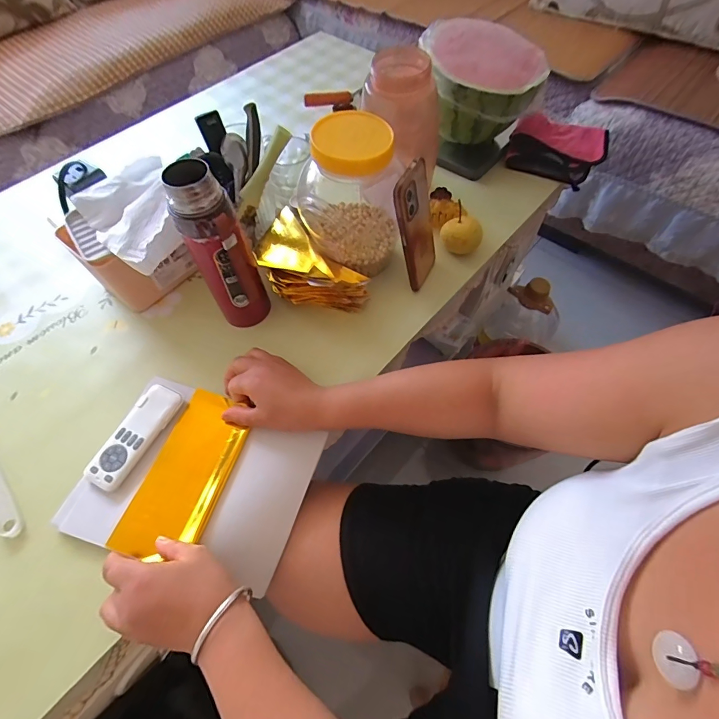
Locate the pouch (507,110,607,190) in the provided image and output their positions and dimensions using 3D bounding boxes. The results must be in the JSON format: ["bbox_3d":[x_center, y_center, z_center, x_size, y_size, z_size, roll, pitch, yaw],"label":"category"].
[{"bbox_3d":[0.364,-0.391,0.698,0.163,0.051,0.143,24,63,14],"label":"pouch"}]

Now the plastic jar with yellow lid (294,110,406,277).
[{"bbox_3d":[-0.016,-0.228,0.511,0.133,0.166,0.139,-3,60,-1],"label":"plastic jar with yellow lid"}]

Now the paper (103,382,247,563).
[{"bbox_3d":[-0.193,0.127,0.435,0.086,0.006,0.181,17,62,5],"label":"paper"}]

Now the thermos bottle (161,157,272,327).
[{"bbox_3d":[-0.161,-0.124,0.453,0.065,0.205,0.053,-22,62,-11],"label":"thermos bottle"}]

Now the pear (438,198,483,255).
[{"bbox_3d":[0.158,-0.196,0.589,0.061,0.055,0.058,15,61,9],"label":"pear"}]

